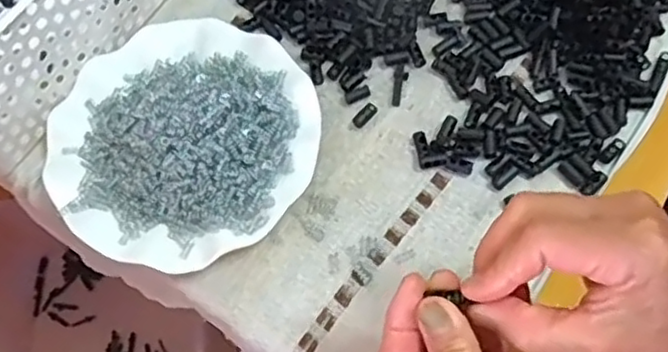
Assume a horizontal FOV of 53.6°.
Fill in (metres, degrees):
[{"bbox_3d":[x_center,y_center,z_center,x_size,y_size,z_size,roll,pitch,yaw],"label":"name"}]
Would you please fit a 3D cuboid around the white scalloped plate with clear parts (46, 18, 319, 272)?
[{"bbox_3d":[-0.104,-0.031,0.448,0.177,0.049,0.176,-1,64,2],"label":"white scalloped plate with clear parts"}]

